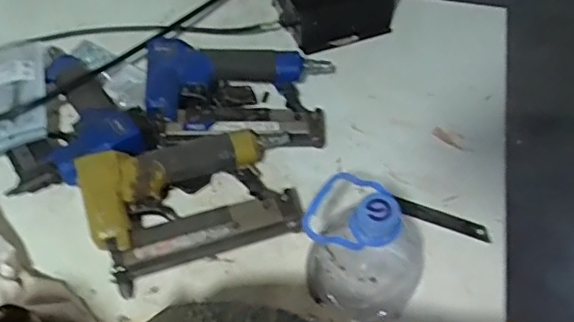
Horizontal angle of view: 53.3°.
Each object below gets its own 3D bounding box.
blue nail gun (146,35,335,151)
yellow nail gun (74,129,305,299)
[{"bbox_3d":[-0.055,-0.072,0.633,0.198,0.060,0.126,2,51,0],"label":"blue nail gun"},{"bbox_3d":[-0.085,0.038,0.544,0.201,0.053,0.124,-15,53,-13],"label":"yellow nail gun"}]

